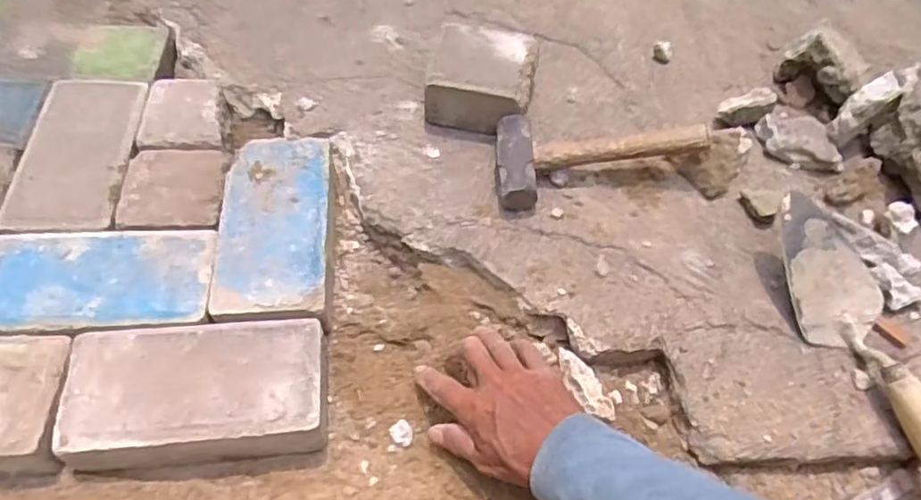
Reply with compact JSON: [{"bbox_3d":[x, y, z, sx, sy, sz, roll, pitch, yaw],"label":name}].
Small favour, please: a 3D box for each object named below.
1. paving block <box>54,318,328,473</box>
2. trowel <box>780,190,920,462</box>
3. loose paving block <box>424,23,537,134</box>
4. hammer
[{"bbox_3d":[-0.226,0.126,0.563,0.212,0.059,0.116,-4,57,-9],"label":"paving block"},{"bbox_3d":[0.372,0.081,0.574,0.074,0.066,0.282,-14,59,-15],"label":"trowel"},{"bbox_3d":[0.022,-0.195,0.741,0.116,0.075,0.115,10,58,3],"label":"loose paving block"},{"bbox_3d":[0.146,-0.110,0.689,0.217,0.041,0.111,-10,58,5],"label":"hammer"}]

